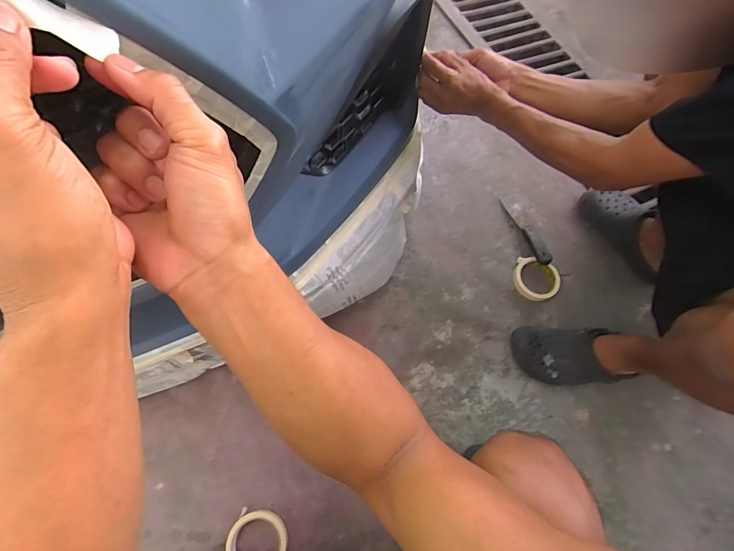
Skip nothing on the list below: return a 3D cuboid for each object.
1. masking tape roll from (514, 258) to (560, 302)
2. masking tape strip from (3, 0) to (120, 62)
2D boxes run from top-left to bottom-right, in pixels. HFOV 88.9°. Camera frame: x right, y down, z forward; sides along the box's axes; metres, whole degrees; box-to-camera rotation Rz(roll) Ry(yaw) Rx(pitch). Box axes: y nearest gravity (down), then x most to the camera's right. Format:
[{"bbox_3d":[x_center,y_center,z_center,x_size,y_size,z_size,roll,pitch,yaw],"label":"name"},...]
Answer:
[{"bbox_3d":[0.380,0.007,0.839,0.098,0.026,0.096,1,68,-3],"label":"masking tape roll"},{"bbox_3d":[-0.139,-0.116,0.172,0.004,0.048,0.017,-8,90,26],"label":"masking tape strip"}]

